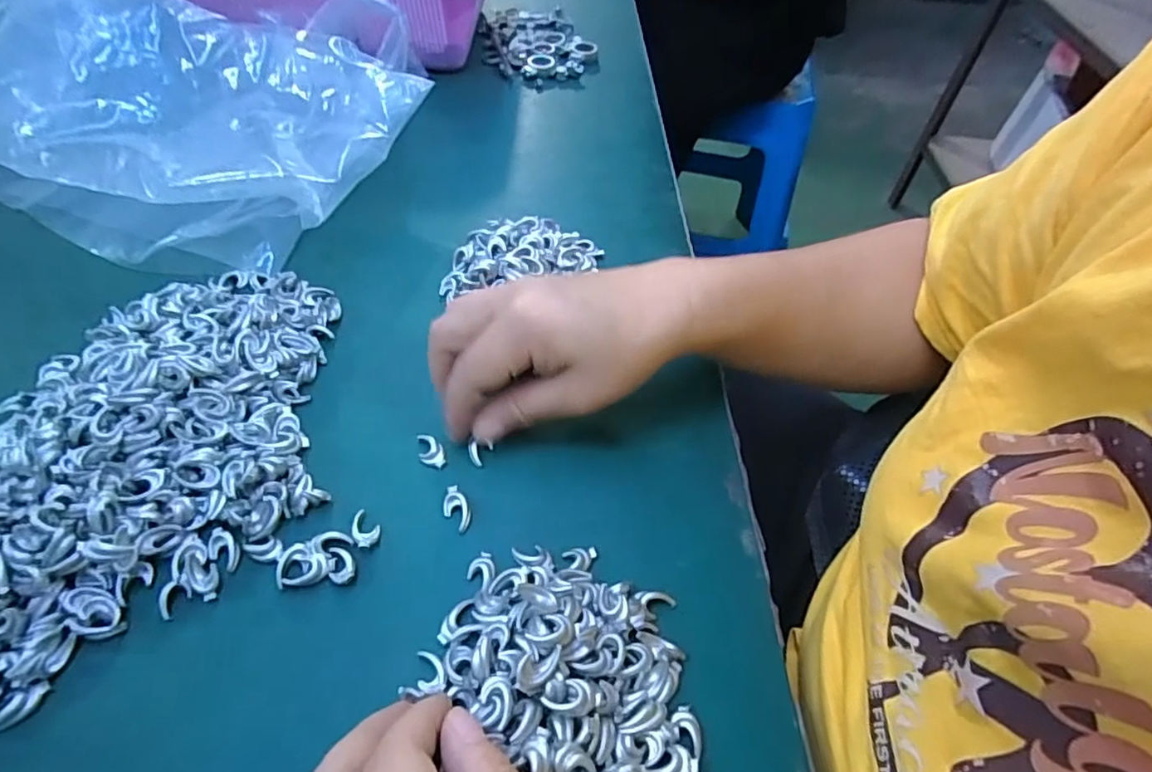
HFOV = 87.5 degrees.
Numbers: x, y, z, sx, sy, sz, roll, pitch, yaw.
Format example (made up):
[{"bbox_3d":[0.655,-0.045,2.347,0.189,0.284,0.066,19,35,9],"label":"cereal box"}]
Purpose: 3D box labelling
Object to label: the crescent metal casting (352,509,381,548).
[{"bbox_3d":[-0.097,0.065,0.277,0.012,0.006,0.020,-24,57,-21],"label":"crescent metal casting"}]

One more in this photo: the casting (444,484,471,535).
[{"bbox_3d":[-0.057,0.058,0.285,0.011,0.005,0.022,-28,58,-23],"label":"casting"}]

